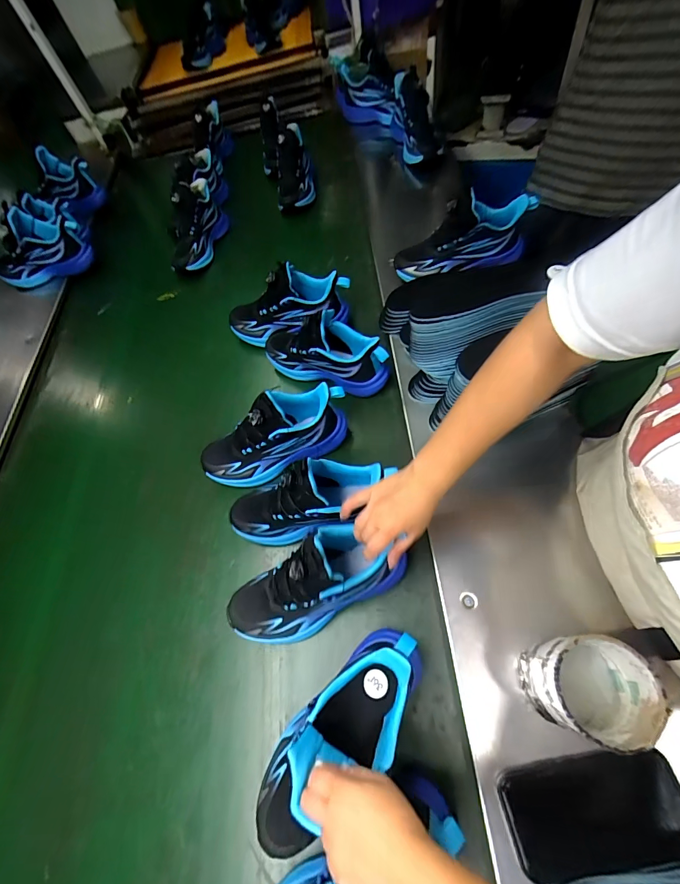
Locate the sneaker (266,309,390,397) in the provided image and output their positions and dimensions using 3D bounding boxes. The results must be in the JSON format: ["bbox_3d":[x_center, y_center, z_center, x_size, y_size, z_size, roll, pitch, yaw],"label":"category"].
[{"bbox_3d":[-0.030,-0.169,0.656,0.243,0.131,0.083,25,67,16],"label":"sneaker"}]

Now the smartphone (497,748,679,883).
[{"bbox_3d":[0.243,0.353,0.361,0.162,0.008,0.080,-13,56,4],"label":"smartphone"}]

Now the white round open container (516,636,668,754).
[{"bbox_3d":[0.232,0.237,0.361,0.085,0.115,0.071,8,63,8],"label":"white round open container"}]

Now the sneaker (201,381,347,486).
[{"bbox_3d":[-0.107,-0.010,0.591,0.240,0.136,0.083,-23,63,-8],"label":"sneaker"}]

